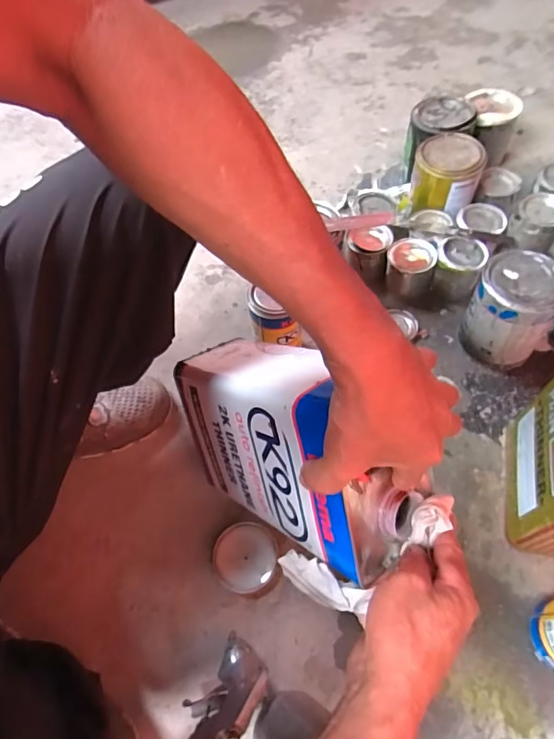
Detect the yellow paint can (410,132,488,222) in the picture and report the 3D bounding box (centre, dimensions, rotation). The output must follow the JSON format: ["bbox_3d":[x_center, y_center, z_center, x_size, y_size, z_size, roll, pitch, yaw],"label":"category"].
[{"bbox_3d":[0.283,-0.329,0.760,0.106,0.081,0.106,12,61,11],"label":"yellow paint can"}]

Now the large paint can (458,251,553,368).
[{"bbox_3d":[0.325,-0.077,0.638,0.099,0.136,0.097,-2,59,3],"label":"large paint can"}]

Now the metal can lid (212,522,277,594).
[{"bbox_3d":[-0.040,0.230,0.555,0.076,0.015,0.077,-2,59,3],"label":"metal can lid"}]

